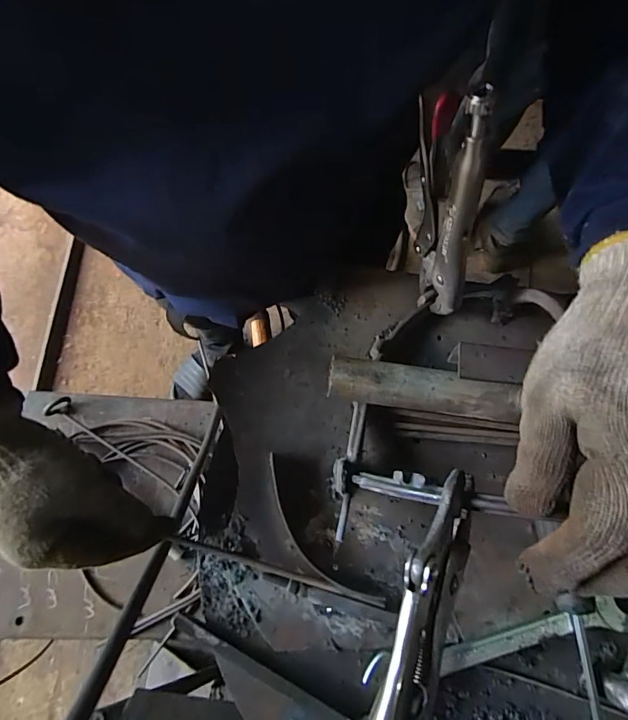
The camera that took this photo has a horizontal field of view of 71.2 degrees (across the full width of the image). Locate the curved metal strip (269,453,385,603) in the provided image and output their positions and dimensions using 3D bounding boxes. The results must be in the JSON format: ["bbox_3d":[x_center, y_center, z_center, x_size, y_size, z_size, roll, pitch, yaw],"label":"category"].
[{"bbox_3d":[-0.002,0.130,0.322,0.028,0.014,0.131,-38,80,-13],"label":"curved metal strip"}]

